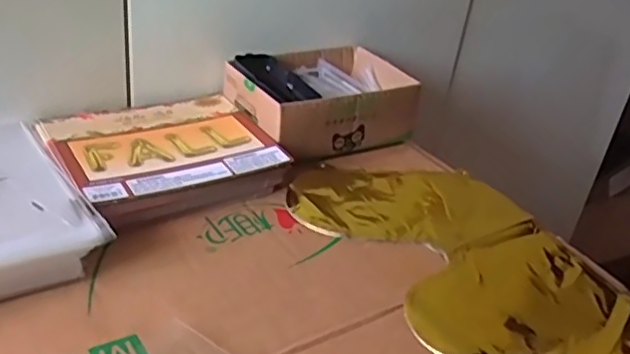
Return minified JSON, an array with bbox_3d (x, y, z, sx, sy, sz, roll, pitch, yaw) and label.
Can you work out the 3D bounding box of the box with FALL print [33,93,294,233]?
[{"bbox_3d":[-0.145,-0.024,0.623,0.189,0.030,0.183,-15,39,-32],"label":"box with FALL print"}]

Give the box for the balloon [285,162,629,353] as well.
[{"bbox_3d":[0.160,0.090,0.529,0.200,0.012,0.439,-14,38,-31],"label":"balloon"}]

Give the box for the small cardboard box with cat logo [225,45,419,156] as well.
[{"bbox_3d":[0.005,-0.087,0.718,0.181,0.065,0.135,-14,38,-32],"label":"small cardboard box with cat logo"}]

